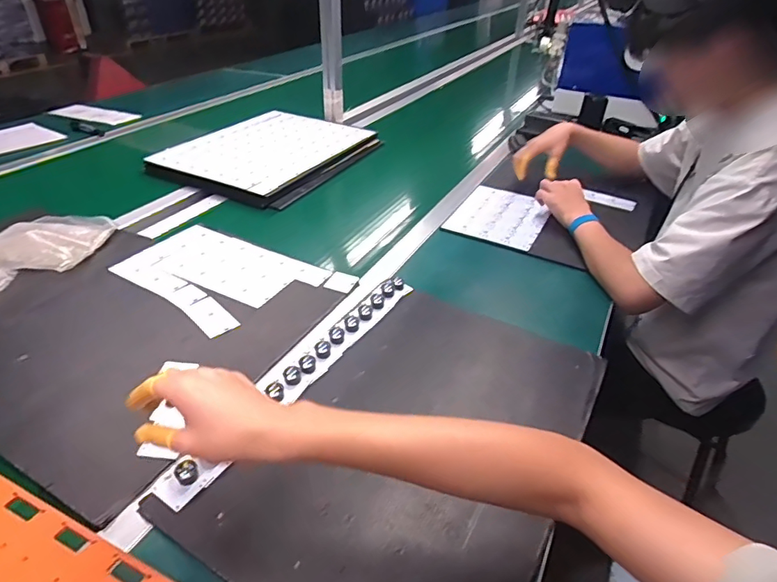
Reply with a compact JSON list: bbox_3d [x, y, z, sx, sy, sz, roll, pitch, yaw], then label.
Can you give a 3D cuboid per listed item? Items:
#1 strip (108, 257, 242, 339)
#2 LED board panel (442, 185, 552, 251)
[{"bbox_3d":[-0.341,-0.001,0.783,0.281,0.004,0.055,26,44,27],"label":"strip"},{"bbox_3d":[0.237,-0.161,1.038,0.181,0.014,0.219,17,42,25],"label":"LED board panel"}]

